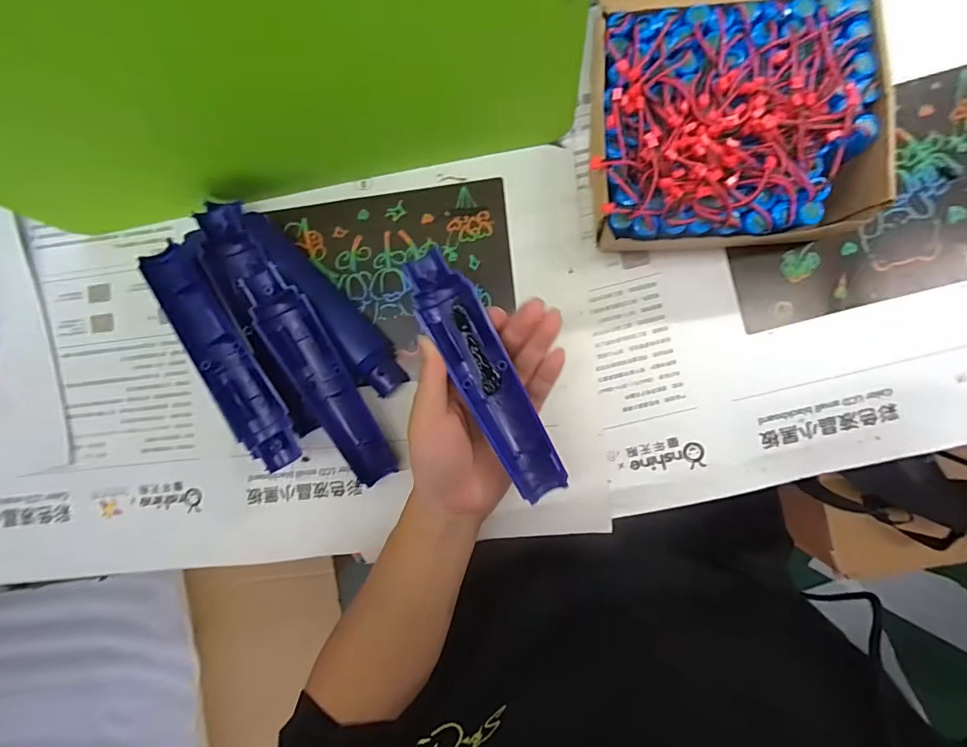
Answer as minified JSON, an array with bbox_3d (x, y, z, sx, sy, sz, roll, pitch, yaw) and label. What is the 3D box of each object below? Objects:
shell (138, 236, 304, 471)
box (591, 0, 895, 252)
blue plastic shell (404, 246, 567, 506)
[{"bbox_3d":[-0.174,-0.011,0.320,0.034,0.024,0.164,-31,89,5],"label":"shell"},{"bbox_3d":[0.162,-0.239,0.302,0.173,0.072,0.316,1,92,4],"label":"box"},{"bbox_3d":[0.002,0.001,0.295,0.036,0.020,0.166,-29,89,6],"label":"blue plastic shell"}]

